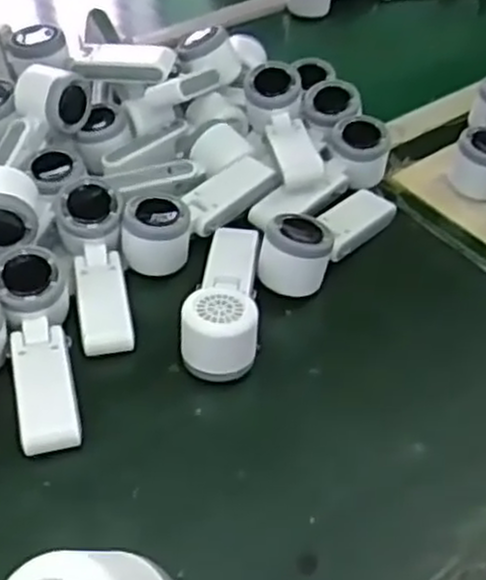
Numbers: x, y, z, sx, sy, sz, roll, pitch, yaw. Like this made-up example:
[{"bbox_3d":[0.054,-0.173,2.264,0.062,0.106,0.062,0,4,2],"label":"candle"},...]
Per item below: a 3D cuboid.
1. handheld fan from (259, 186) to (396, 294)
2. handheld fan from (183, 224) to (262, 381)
[{"bbox_3d":[0.081,-0.060,0.700,0.053,0.052,0.164,33,51,28],"label":"handheld fan"},{"bbox_3d":[-0.013,-0.002,0.643,0.056,0.055,0.155,5,44,3],"label":"handheld fan"}]

